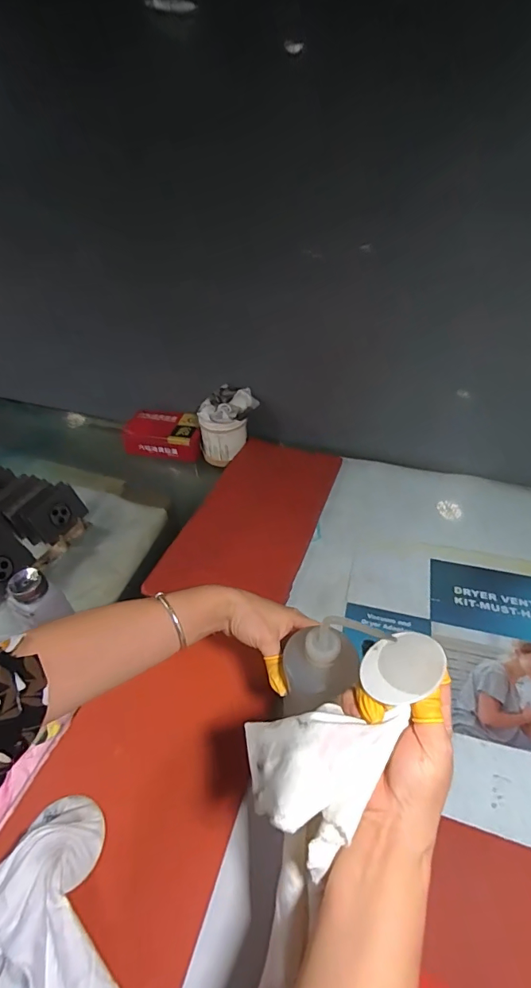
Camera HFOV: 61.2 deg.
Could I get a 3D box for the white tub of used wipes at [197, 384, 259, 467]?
[{"bbox_3d":[-0.073,-0.136,0.899,0.117,0.125,0.100,-7,41,-6],"label":"white tub of used wipes"}]

